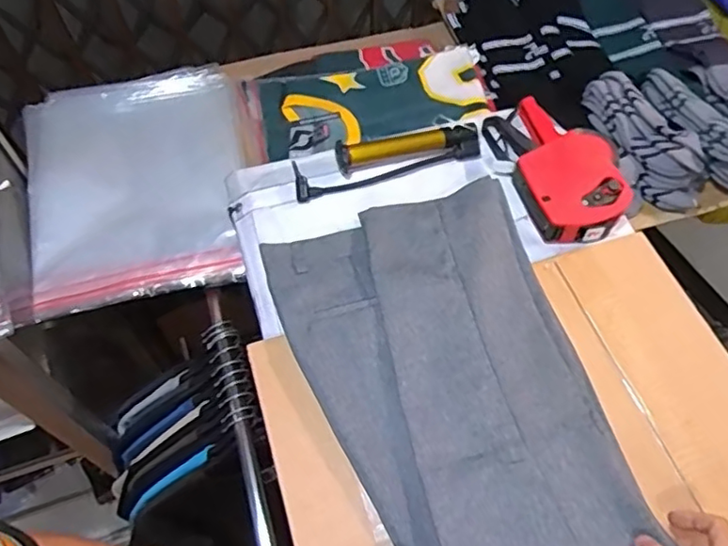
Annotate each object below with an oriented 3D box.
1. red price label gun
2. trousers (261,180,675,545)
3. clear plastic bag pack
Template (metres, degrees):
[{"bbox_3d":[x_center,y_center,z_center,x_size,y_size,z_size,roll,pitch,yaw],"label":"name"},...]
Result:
[{"bbox_3d":[0.256,-0.145,0.786,0.125,0.038,0.224,-16,60,-9],"label":"red price label gun"},{"bbox_3d":[0.090,0.116,0.628,0.283,0.037,0.470,-16,60,-9],"label":"trousers"},{"bbox_3d":[-0.343,-0.157,0.920,0.323,0.038,0.453,-14,60,-8],"label":"clear plastic bag pack"}]

